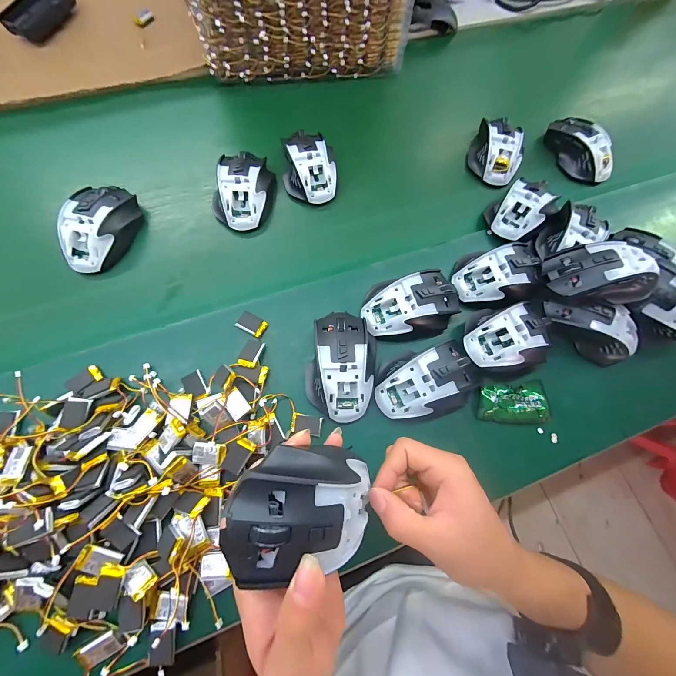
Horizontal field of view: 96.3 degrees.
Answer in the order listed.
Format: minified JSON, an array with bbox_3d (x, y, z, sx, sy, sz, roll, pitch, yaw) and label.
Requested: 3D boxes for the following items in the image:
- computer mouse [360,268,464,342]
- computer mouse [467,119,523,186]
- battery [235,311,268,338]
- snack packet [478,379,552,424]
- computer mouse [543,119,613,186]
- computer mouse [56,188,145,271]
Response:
[{"bbox_3d":[0.085,-0.040,0.349,0.111,0.034,0.071,-11,74,-5],"label":"computer mouse"},{"bbox_3d":[0.235,-0.278,0.450,0.070,0.042,0.093,19,73,4],"label":"computer mouse"},{"bbox_3d":[-0.098,-0.015,0.347,0.031,0.008,0.021,29,74,7],"label":"battery"},{"bbox_3d":[0.198,0.072,0.340,0.082,0.017,0.045,1,73,-2],"label":"snack packet"},{"bbox_3d":[0.371,-0.289,0.463,0.050,0.043,0.108,-16,74,-7],"label":"computer mouse"},{"bbox_3d":[-0.286,-0.136,0.366,0.065,0.037,0.117,8,73,0],"label":"computer mouse"}]

